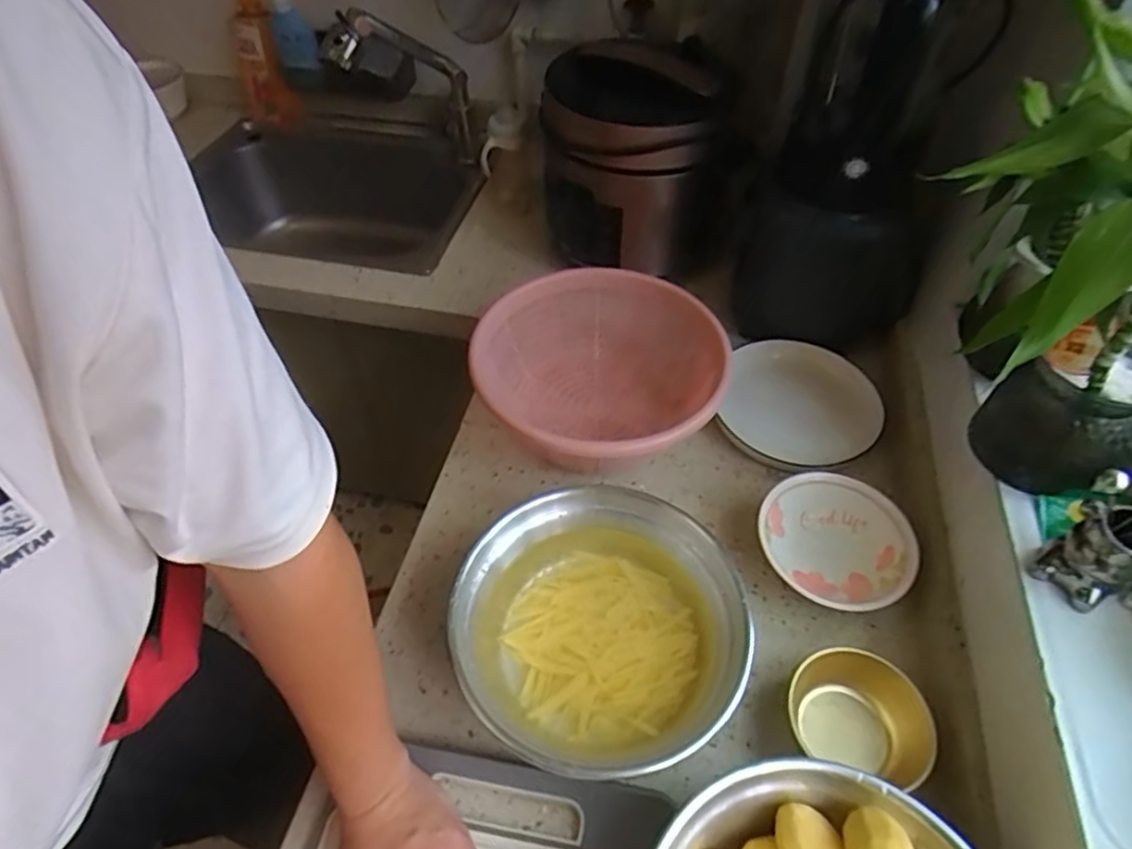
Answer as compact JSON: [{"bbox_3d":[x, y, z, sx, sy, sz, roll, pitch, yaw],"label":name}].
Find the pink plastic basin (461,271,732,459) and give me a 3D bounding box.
[{"bbox_3d":[0.043,-0.052,0.760,0.276,0.131,0.270,25,56,21],"label":"pink plastic basin"}]

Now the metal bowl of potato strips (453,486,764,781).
[{"bbox_3d":[0.030,0.188,0.585,0.253,0.088,0.244,0,50,0],"label":"metal bowl of potato strips"}]

